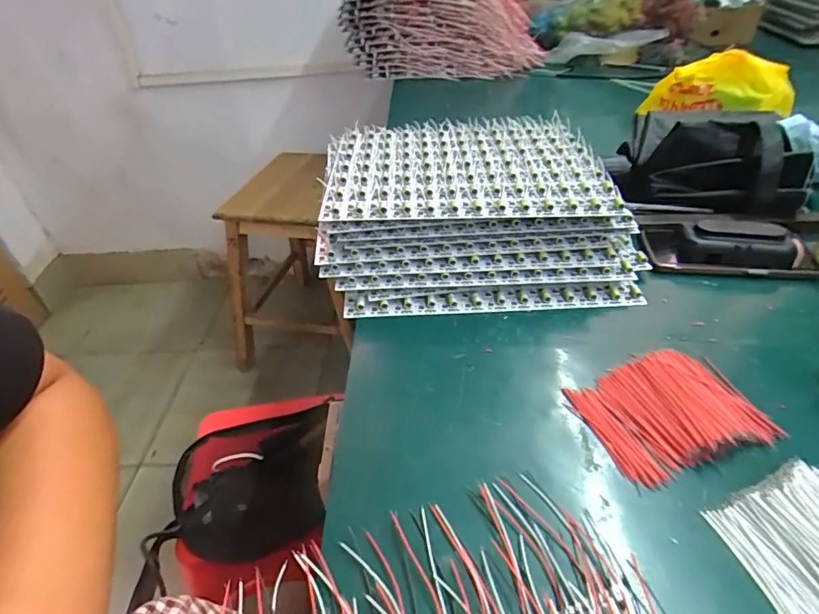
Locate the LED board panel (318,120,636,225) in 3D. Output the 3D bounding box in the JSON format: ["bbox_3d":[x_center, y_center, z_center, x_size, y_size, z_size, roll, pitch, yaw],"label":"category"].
[{"bbox_3d":[0.057,-0.160,0.562,0.293,0.023,0.249,-3,39,-1],"label":"LED board panel"}]

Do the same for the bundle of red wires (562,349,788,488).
[{"bbox_3d":[0.196,0.074,0.369,0.125,0.022,0.092,-14,40,-14],"label":"bundle of red wires"}]

